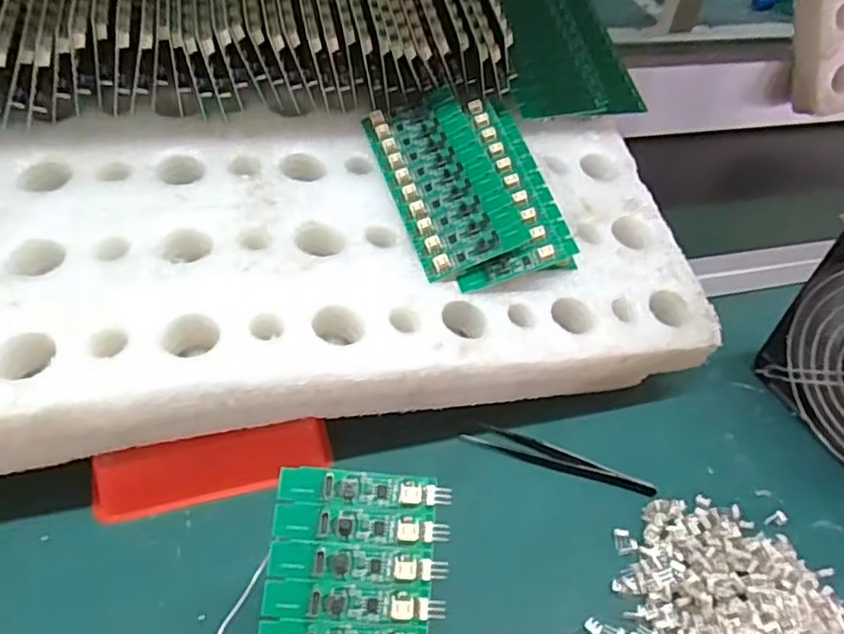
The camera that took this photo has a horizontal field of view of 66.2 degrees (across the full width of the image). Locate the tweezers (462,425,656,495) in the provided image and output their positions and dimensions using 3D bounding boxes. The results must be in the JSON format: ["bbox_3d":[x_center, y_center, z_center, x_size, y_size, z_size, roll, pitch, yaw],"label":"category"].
[{"bbox_3d":[0.084,0.086,0.395,0.114,0.005,0.014,18,47,10],"label":"tweezers"}]

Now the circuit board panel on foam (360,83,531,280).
[{"bbox_3d":[0.011,-0.087,0.396,0.063,0.008,0.136,-22,60,0],"label":"circuit board panel on foam"}]

